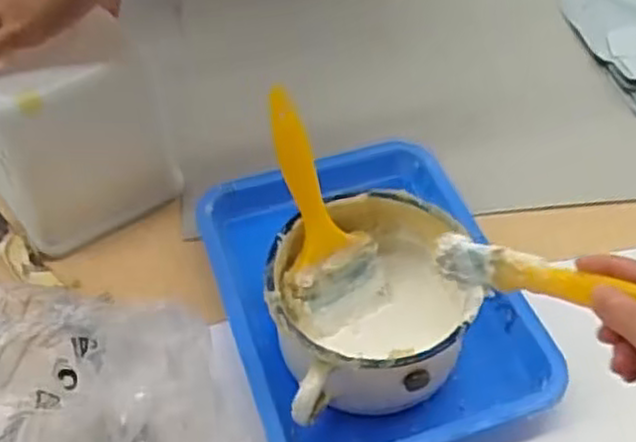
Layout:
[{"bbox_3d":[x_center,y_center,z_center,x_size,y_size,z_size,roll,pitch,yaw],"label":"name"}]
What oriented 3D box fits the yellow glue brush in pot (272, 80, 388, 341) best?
[{"bbox_3d":[0.000,-0.006,0.526,0.075,0.178,0.015,-28,21,-24],"label":"yellow glue brush in pot"}]

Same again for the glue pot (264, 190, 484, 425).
[{"bbox_3d":[0.035,0.062,0.529,0.138,0.093,0.146,1,48,-1],"label":"glue pot"}]

